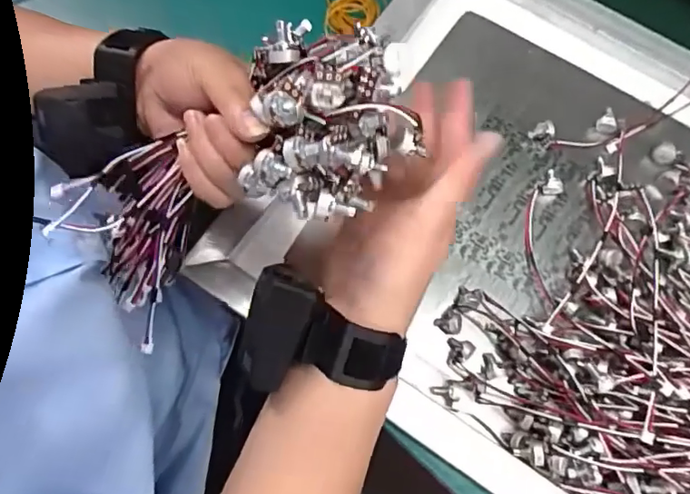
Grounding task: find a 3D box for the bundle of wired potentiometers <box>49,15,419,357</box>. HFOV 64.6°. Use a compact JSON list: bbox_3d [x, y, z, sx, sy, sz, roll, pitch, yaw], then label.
[{"bbox_3d":[-0.073,-0.034,0.309,0.222,0.090,0.101,-20,71,26],"label":"bundle of wired potentiometers"}]

